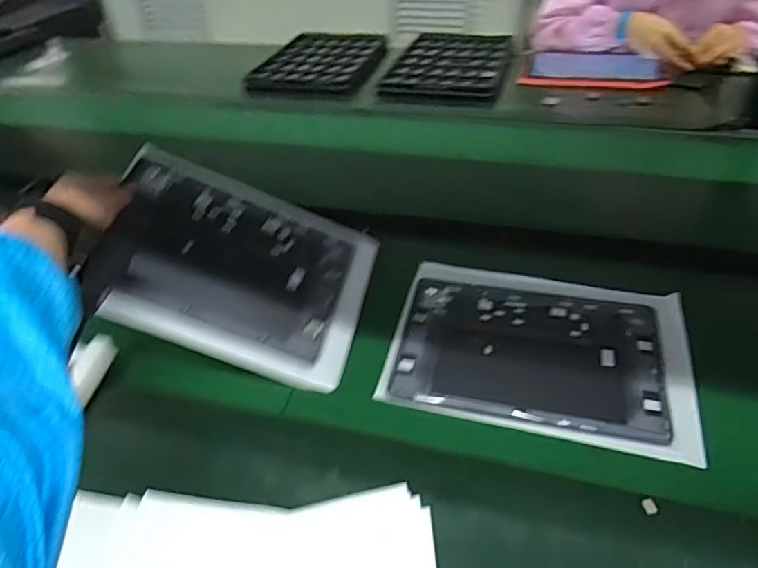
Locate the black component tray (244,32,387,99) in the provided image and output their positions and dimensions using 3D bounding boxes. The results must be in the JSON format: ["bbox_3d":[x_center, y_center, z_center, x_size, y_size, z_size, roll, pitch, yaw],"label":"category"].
[{"bbox_3d":[-0.118,-0.516,1.250,0.250,0.036,0.342,8,44,14],"label":"black component tray"}]

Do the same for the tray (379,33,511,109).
[{"bbox_3d":[0.164,-0.478,1.177,0.224,0.026,0.379,10,44,16],"label":"tray"}]

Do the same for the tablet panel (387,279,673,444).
[{"bbox_3d":[0.153,0.068,0.562,0.256,0.012,0.175,8,42,14],"label":"tablet panel"}]

